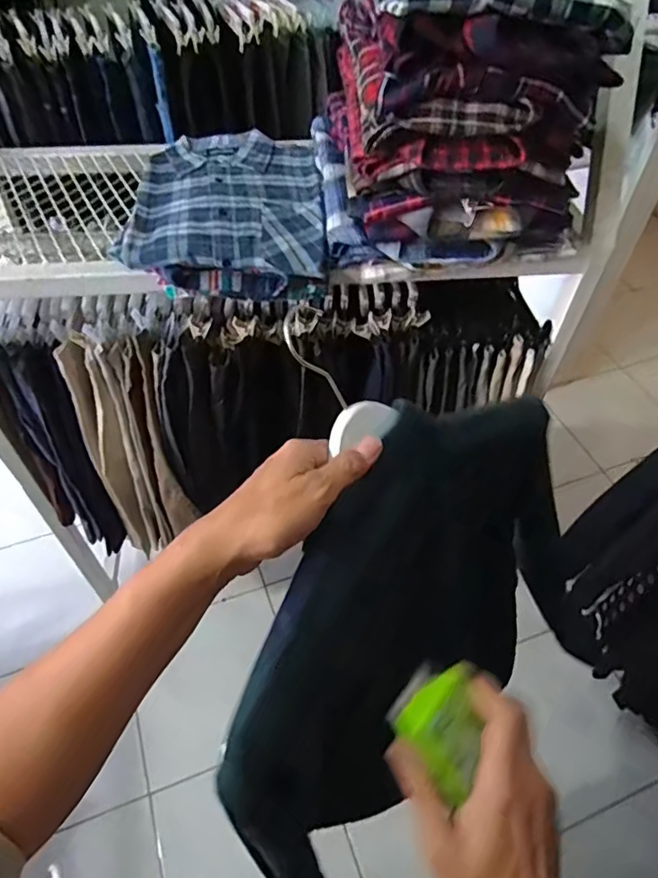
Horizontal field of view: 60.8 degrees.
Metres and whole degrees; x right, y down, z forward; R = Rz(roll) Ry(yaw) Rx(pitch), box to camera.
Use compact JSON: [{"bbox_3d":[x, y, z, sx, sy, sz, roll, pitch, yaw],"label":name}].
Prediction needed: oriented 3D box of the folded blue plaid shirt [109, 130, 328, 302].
[{"bbox_3d":[-0.140,-0.347,0.833,0.272,0.065,0.337,2,51,1],"label":"folded blue plaid shirt"}]

